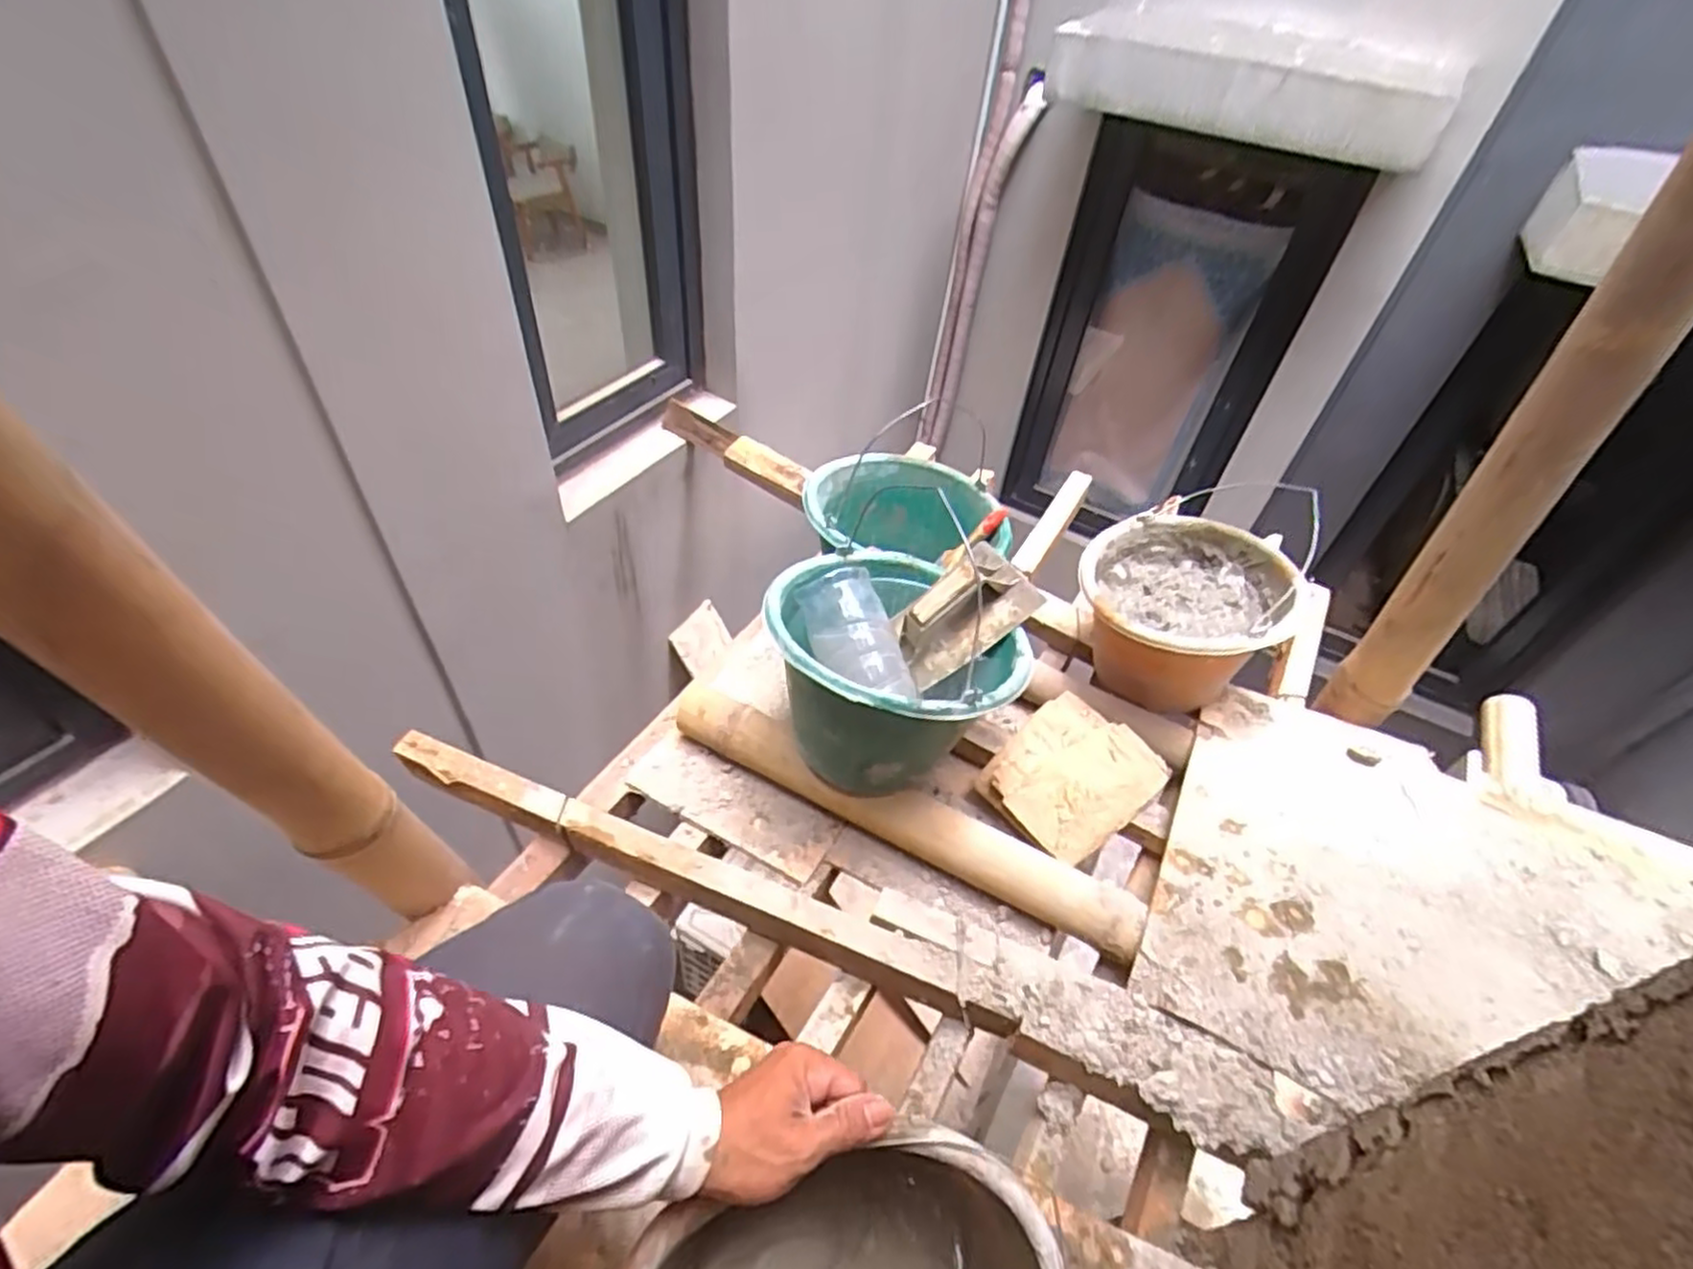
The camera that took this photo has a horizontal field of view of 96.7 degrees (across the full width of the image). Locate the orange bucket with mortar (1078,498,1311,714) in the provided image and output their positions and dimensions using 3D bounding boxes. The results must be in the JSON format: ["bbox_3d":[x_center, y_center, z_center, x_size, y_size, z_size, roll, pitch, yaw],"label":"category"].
[{"bbox_3d":[0.409,-0.031,0.957,0.226,0.182,0.226,3,46,-3],"label":"orange bucket with mortar"}]

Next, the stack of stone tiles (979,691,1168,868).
[{"bbox_3d":[0.261,0.161,0.874,0.179,0.018,0.154,-38,65,-21],"label":"stack of stone tiles"}]

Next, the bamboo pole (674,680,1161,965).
[{"bbox_3d":[0.049,0.192,0.835,0.552,0.058,0.061,25,48,17],"label":"bamboo pole"}]

